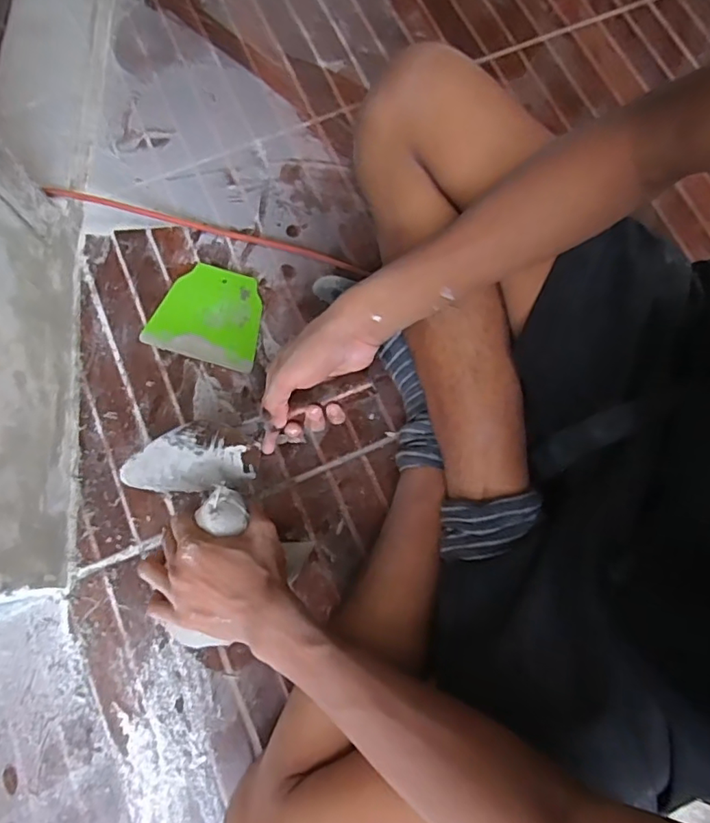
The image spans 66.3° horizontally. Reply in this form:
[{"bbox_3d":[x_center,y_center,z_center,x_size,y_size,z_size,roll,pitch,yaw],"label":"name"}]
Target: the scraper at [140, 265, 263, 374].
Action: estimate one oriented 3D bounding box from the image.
[{"bbox_3d":[-0.158,-0.108,0.597,0.119,0.008,0.107,16,77,4],"label":"scraper"}]

